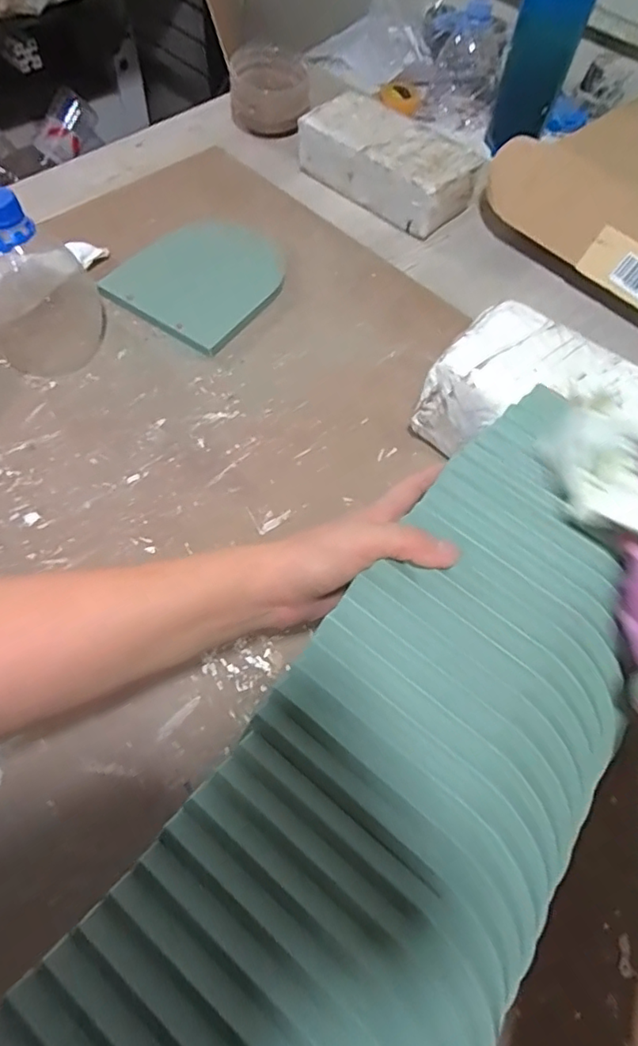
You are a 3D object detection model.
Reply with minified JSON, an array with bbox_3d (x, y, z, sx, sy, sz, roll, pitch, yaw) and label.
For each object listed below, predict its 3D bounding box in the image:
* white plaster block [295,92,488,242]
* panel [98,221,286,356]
[{"bbox_3d":[0.081,-0.435,0.665,0.211,0.057,0.103,37,65,15],"label":"white plaster block"},{"bbox_3d":[-0.114,-0.262,0.579,0.146,0.016,0.174,31,63,12],"label":"panel"}]

